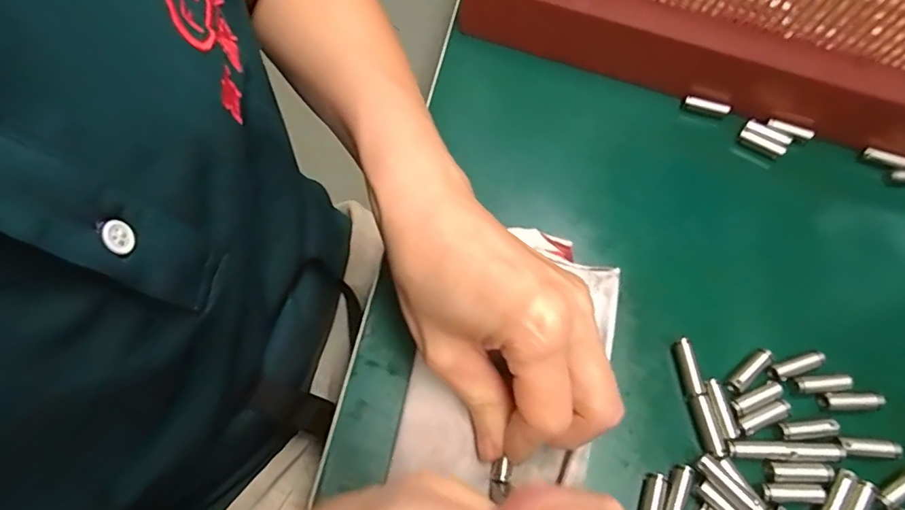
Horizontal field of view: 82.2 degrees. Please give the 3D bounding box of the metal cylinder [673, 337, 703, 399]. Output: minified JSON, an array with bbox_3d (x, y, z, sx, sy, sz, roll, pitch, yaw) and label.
[{"bbox_3d":[0.105,0.050,0.233,0.006,0.007,0.025,-7,65,-4],"label":"metal cylinder"}]

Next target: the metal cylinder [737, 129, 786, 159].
[{"bbox_3d":[0.174,-0.063,0.293,0.025,0.006,0.008,36,70,15],"label":"metal cylinder"}]

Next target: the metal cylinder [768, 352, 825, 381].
[{"bbox_3d":[0.156,0.050,0.234,0.027,0.004,0.006,-16,66,-8],"label":"metal cylinder"}]

